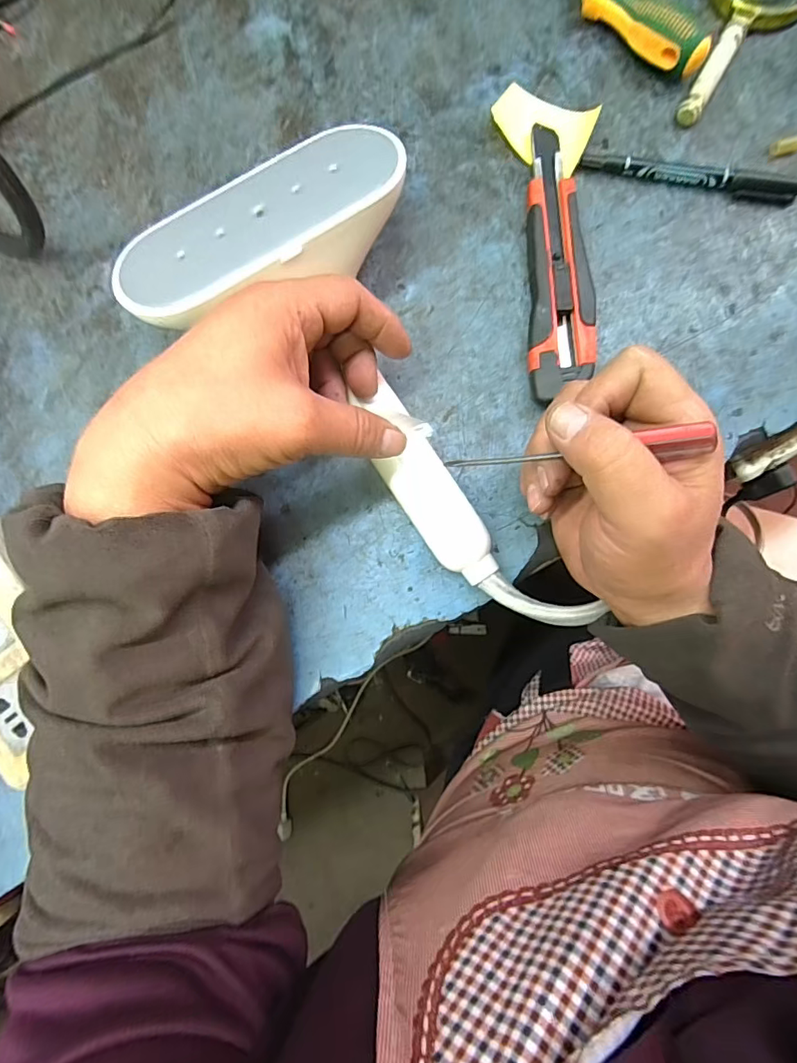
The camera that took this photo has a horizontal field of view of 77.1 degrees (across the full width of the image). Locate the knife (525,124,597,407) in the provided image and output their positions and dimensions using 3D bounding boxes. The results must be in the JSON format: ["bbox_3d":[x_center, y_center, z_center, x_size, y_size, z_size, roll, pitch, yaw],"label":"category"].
[{"bbox_3d":[0.099,-0.166,0.309,0.038,0.017,0.177,1,84,2],"label":"knife"}]

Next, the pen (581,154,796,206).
[{"bbox_3d":[0.186,-0.225,0.317,0.136,0.011,0.010,12,85,3],"label":"pen"}]

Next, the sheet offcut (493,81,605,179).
[{"bbox_3d":[0.091,-0.259,0.320,0.064,0.017,0.040,31,86,5],"label":"sheet offcut"}]

